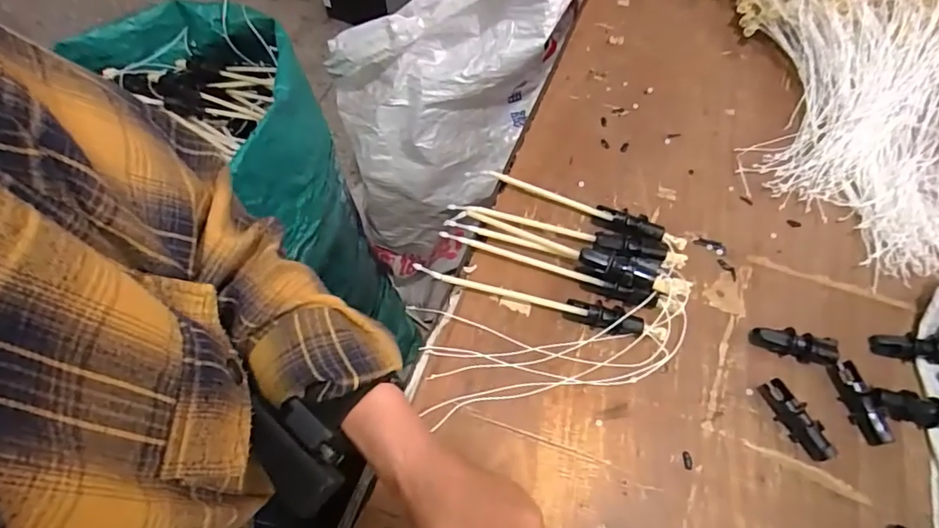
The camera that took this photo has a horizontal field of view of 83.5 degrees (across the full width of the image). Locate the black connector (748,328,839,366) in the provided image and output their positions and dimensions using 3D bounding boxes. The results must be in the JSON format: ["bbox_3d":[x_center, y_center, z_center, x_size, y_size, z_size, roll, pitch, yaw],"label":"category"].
[{"bbox_3d":[0.281,0.070,0.457,0.068,0.019,0.019,15,62,7],"label":"black connector"}]

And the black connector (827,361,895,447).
[{"bbox_3d":[0.322,0.114,0.433,0.020,0.025,0.067,-6,61,-4],"label":"black connector"}]

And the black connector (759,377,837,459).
[{"bbox_3d":[0.266,0.126,0.428,0.018,0.024,0.068,-22,64,-12],"label":"black connector"}]

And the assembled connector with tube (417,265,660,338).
[{"bbox_3d":[0.061,0.033,0.466,0.221,0.031,0.019,13,62,7],"label":"assembled connector with tube"}]

